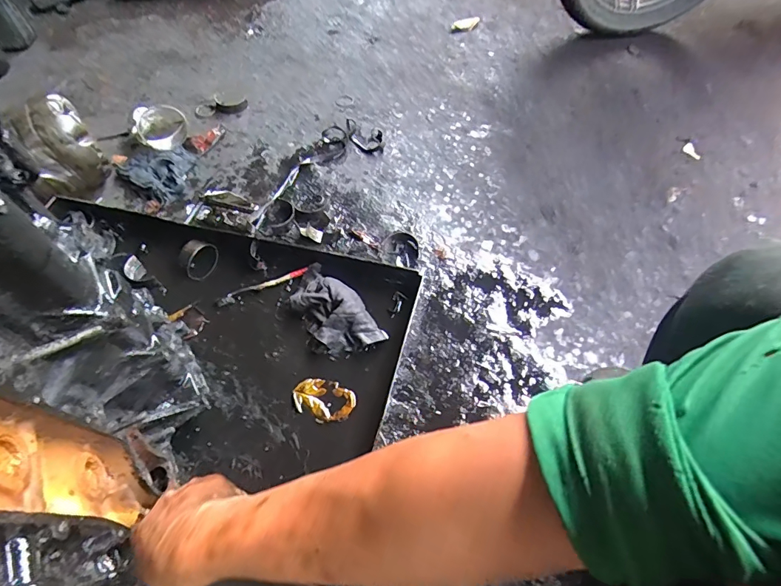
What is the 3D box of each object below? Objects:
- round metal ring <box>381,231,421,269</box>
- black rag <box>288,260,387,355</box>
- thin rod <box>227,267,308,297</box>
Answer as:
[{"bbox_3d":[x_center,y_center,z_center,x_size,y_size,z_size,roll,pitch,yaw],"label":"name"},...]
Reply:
[{"bbox_3d":[0.018,-0.078,0.758,0.069,0.016,0.063,-1,60,1],"label":"round metal ring"},{"bbox_3d":[-0.094,0.026,0.678,0.088,0.053,0.174,-36,65,-18],"label":"black rag"},{"bbox_3d":[-0.204,-0.017,0.717,0.133,0.008,0.014,-19,61,-10],"label":"thin rod"}]

